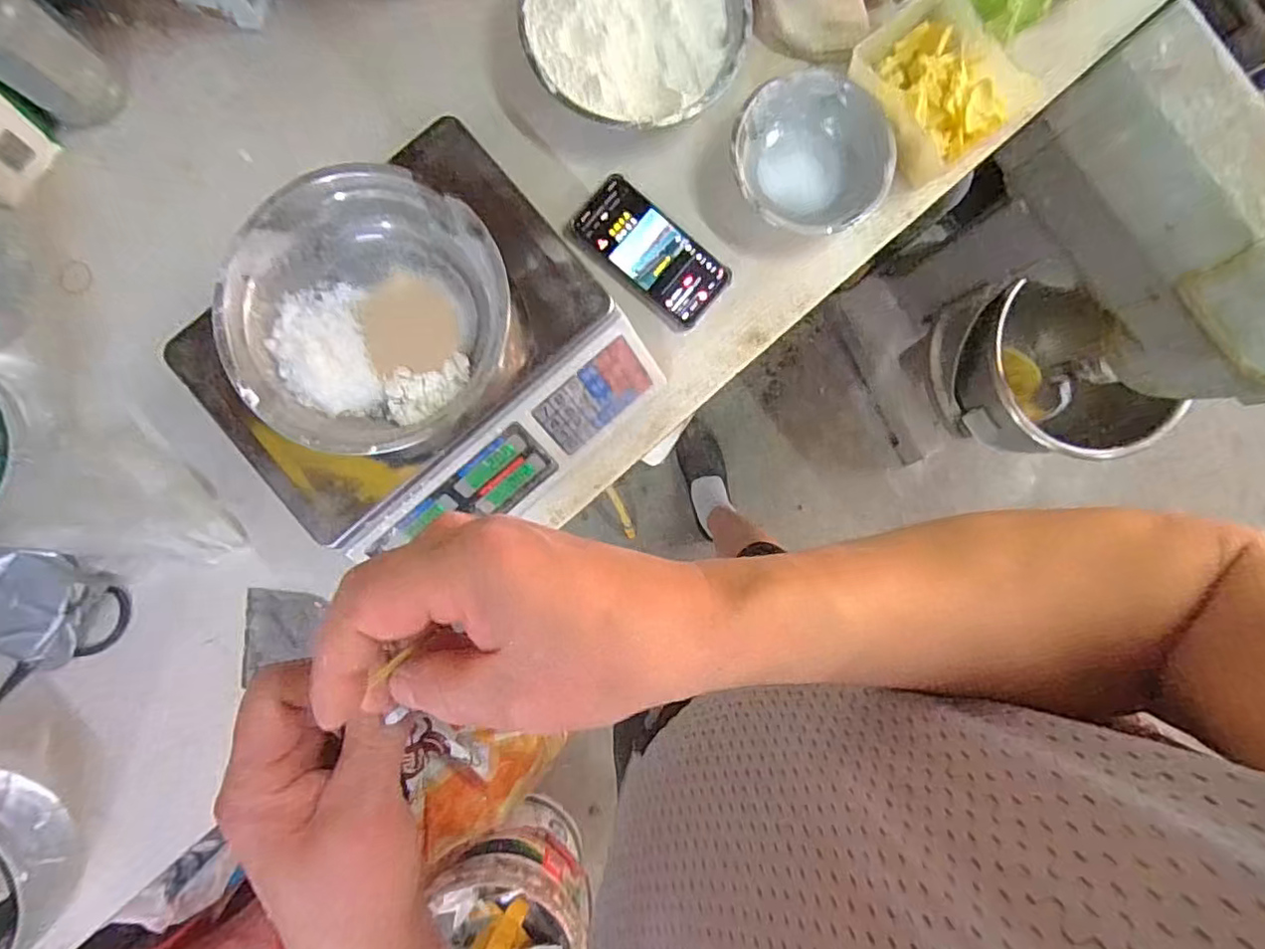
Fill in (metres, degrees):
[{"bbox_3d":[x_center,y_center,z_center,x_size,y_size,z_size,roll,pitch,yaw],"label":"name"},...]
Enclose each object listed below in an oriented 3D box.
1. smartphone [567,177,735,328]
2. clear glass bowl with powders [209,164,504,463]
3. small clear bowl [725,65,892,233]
[{"bbox_3d":[0.018,-0.230,0.664,0.165,0.011,0.076,43,88,-2],"label":"smartphone"},{"bbox_3d":[-0.215,-0.129,0.513,0.200,0.074,0.209,0,90,-2],"label":"clear glass bowl with powders"},{"bbox_3d":[0.179,-0.320,0.651,0.160,0.050,0.156,6,89,-2],"label":"small clear bowl"}]

